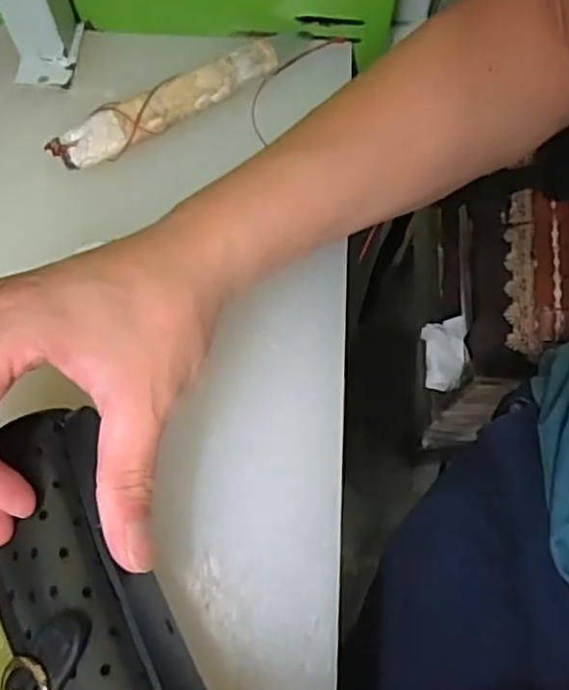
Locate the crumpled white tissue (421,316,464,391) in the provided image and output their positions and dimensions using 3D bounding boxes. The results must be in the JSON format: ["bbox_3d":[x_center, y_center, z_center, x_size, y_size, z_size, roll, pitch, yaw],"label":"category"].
[{"bbox_3d":[0.193,0.010,0.852,0.048,0.024,0.087,5,70,0],"label":"crumpled white tissue"}]

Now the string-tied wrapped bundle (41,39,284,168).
[{"bbox_3d":[-0.071,-0.143,0.416,0.143,0.018,0.028,-30,74,-12],"label":"string-tied wrapped bundle"}]

